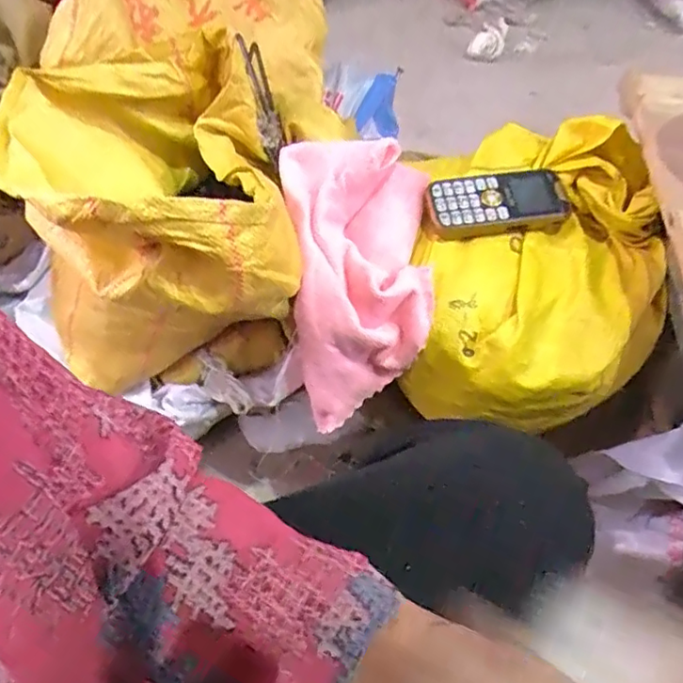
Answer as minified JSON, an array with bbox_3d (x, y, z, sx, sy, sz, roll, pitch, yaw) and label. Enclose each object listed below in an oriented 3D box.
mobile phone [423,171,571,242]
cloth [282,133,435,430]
[{"bbox_3d":[0.140,-0.128,0.533,0.126,0.023,0.061,-7,68,-7],"label":"mobile phone"},{"bbox_3d":[0.012,-0.060,0.515,0.131,0.067,0.239,-1,91,2],"label":"cloth"}]

